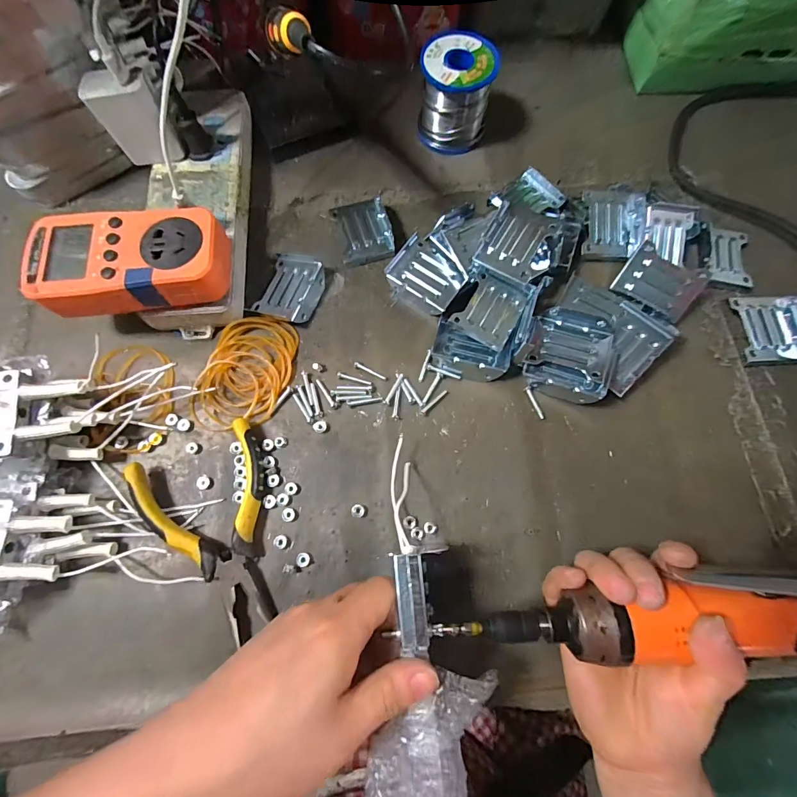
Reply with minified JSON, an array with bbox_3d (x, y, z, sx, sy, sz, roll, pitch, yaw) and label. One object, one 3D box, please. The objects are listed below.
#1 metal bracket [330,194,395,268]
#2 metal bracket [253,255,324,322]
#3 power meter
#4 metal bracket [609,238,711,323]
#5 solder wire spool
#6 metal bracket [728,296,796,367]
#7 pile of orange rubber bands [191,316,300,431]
[{"bbox_3d":[-0.030,-0.147,0.345,0.045,0.009,0.057,-13,74,-4],"label":"metal bracket"},{"bbox_3d":[-0.089,-0.094,0.326,0.048,0.015,0.060,21,75,5],"label":"metal bracket"},{"bbox_3d":[-0.187,-0.097,0.277,0.122,0.032,0.065,-5,74,-2],"label":"power meter"},{"bbox_3d":[0.213,-0.094,0.319,0.058,0.006,0.043,33,103,11],"label":"metal bracket"},{"bbox_3d":[0.052,-0.279,0.361,0.063,0.065,0.063,3,74,0],"label":"solder wire spool"},{"bbox_3d":[0.307,-0.058,0.321,0.055,0.015,0.058,-2,74,-1],"label":"metal bracket"},{"bbox_3d":[-0.118,-0.020,0.307,0.063,0.007,0.096,22,75,6],"label":"pile of orange rubber bands"}]

